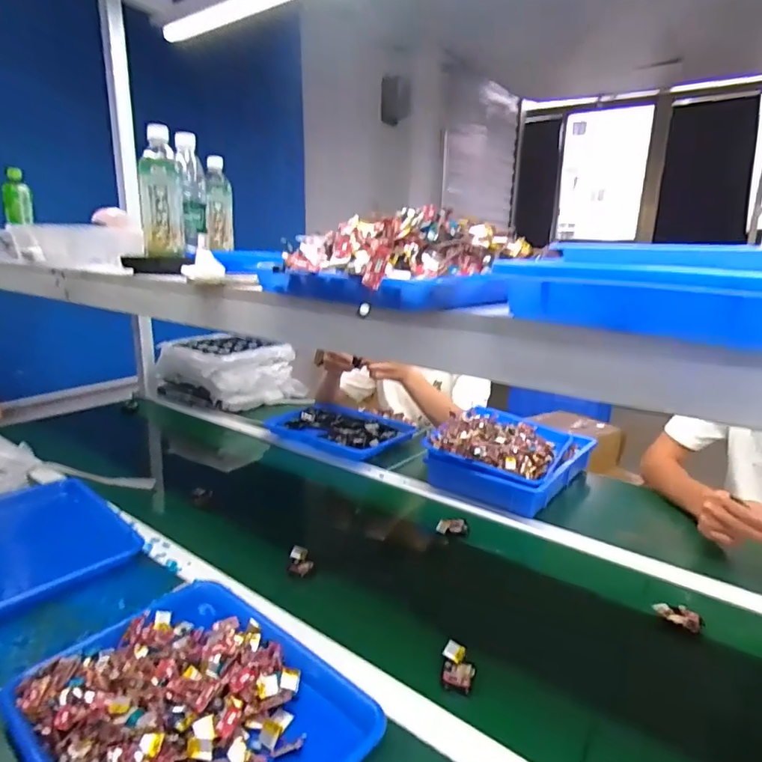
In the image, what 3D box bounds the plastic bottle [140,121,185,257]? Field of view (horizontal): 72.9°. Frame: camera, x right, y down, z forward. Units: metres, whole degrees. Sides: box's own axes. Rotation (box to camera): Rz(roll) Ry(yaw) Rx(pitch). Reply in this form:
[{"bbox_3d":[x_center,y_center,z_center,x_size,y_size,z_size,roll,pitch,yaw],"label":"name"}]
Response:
[{"bbox_3d":[-0.352,-0.299,0.829,0.063,0.188,0.056,-5,16,-21],"label":"plastic bottle"}]

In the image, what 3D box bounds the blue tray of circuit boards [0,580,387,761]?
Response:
[{"bbox_3d":[-0.194,0.334,0.526,0.335,0.045,0.264,13,19,39],"label":"blue tray of circuit boards"}]

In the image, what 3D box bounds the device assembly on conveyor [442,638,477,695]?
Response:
[{"bbox_3d":[0.089,0.326,0.590,0.036,0.022,0.051,4,15,10],"label":"device assembly on conveyor"}]

